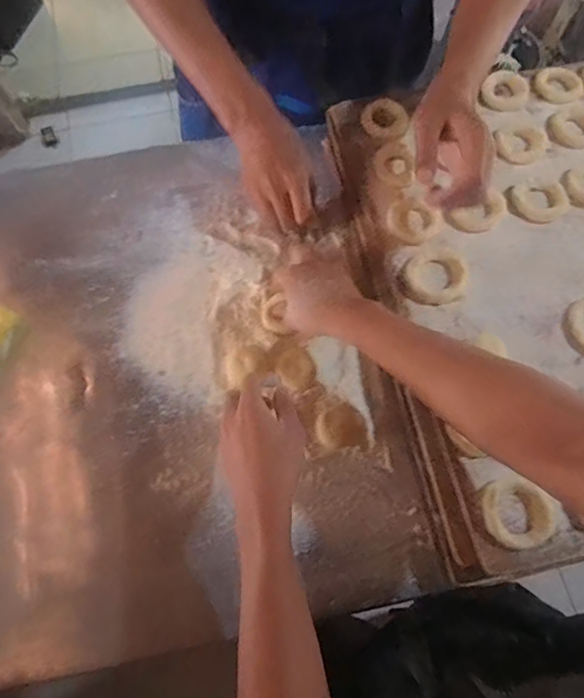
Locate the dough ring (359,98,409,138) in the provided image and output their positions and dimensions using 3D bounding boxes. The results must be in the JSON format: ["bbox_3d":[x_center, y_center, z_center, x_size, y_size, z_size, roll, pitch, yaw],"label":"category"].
[{"bbox_3d":[0.122,-0.305,0.647,0.059,0.007,0.063,0,69,0],"label":"dough ring"}]

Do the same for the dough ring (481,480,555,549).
[{"bbox_3d":[0.212,0.155,0.463,0.059,0.013,0.060,0,69,0],"label":"dough ring"}]

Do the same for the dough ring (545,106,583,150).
[{"bbox_3d":[0.366,-0.289,0.638,0.063,0.013,0.063,0,69,0],"label":"dough ring"}]

